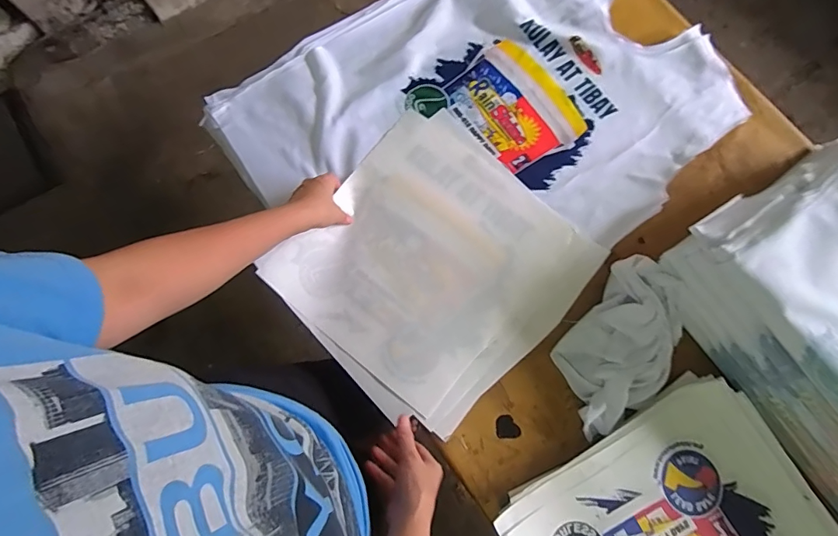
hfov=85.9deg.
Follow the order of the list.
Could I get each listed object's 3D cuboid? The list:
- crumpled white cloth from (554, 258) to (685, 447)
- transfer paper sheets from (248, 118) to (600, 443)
[{"bbox_3d":[0.275,0.111,0.613,0.134,0.051,0.240,36,78,7],"label":"crumpled white cloth"},{"bbox_3d":[0.017,-0.011,0.648,0.374,0.039,0.361,-44,79,-12],"label":"transfer paper sheets"}]

